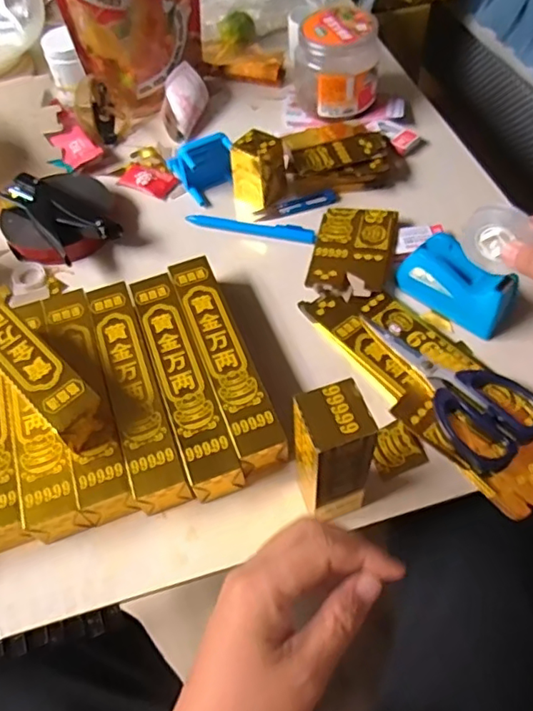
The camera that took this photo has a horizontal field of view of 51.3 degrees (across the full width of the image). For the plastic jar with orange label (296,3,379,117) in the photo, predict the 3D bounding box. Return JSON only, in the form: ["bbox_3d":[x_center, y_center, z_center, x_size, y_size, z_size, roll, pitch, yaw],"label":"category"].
[{"bbox_3d":[0.093,-0.385,0.732,0.105,0.095,0.098,-2,57,3],"label":"plastic jar with orange label"}]

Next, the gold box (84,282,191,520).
[{"bbox_3d":[-0.122,0.031,0.523,0.044,0.040,0.235,-18,57,-8],"label":"gold box"}]

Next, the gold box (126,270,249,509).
[{"bbox_3d":[-0.079,0.023,0.526,0.043,0.039,0.233,-19,57,-9],"label":"gold box"}]

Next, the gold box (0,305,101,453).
[{"bbox_3d":[-0.199,0.018,0.485,0.054,0.042,0.147,-41,63,-21],"label":"gold box"}]

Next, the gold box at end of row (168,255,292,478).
[{"bbox_3d":[-0.041,0.002,0.537,0.044,0.040,0.232,-20,58,-9],"label":"gold box at end of row"}]

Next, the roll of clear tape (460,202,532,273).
[{"bbox_3d":[0.197,-0.099,0.473,0.019,0.060,0.058,-40,63,-20],"label":"roll of clear tape"}]

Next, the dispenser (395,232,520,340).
[{"bbox_3d":[0.193,-0.076,0.560,0.051,0.053,0.118,-36,61,-18],"label":"dispenser"}]

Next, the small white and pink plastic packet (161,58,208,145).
[{"bbox_3d":[-0.113,-0.349,0.777,0.058,0.028,0.105,0,88,1],"label":"small white and pink plastic packet"}]

